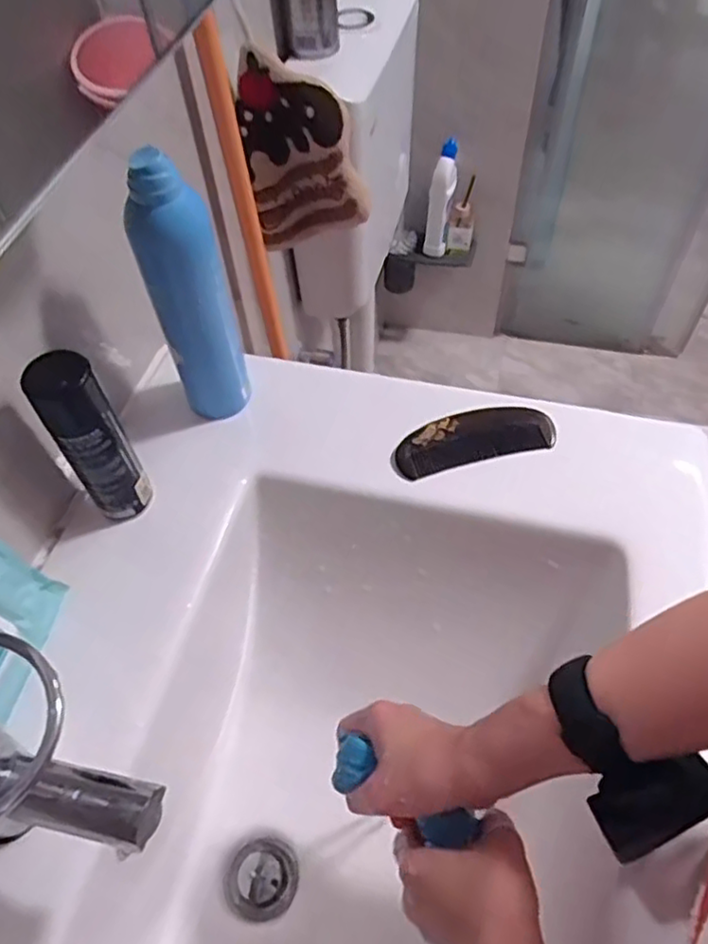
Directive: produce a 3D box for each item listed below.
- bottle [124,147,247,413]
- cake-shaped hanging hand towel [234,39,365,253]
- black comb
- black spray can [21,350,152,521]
[{"bbox_3d":[-0.124,-0.131,0.510,0.042,0.224,0.052,22,60,17],"label":"bottle"},{"bbox_3d":[-0.056,-0.357,0.755,0.137,0.202,0.032,0,56,3],"label":"cake-shaped hanging hand towel"},{"bbox_3d":[0.104,-0.031,0.578,0.142,0.012,0.051,-13,56,-6],"label":"black comb"},{"bbox_3d":[-0.191,-0.021,0.484,0.045,0.152,0.038,-29,59,-16],"label":"black spray can"}]

